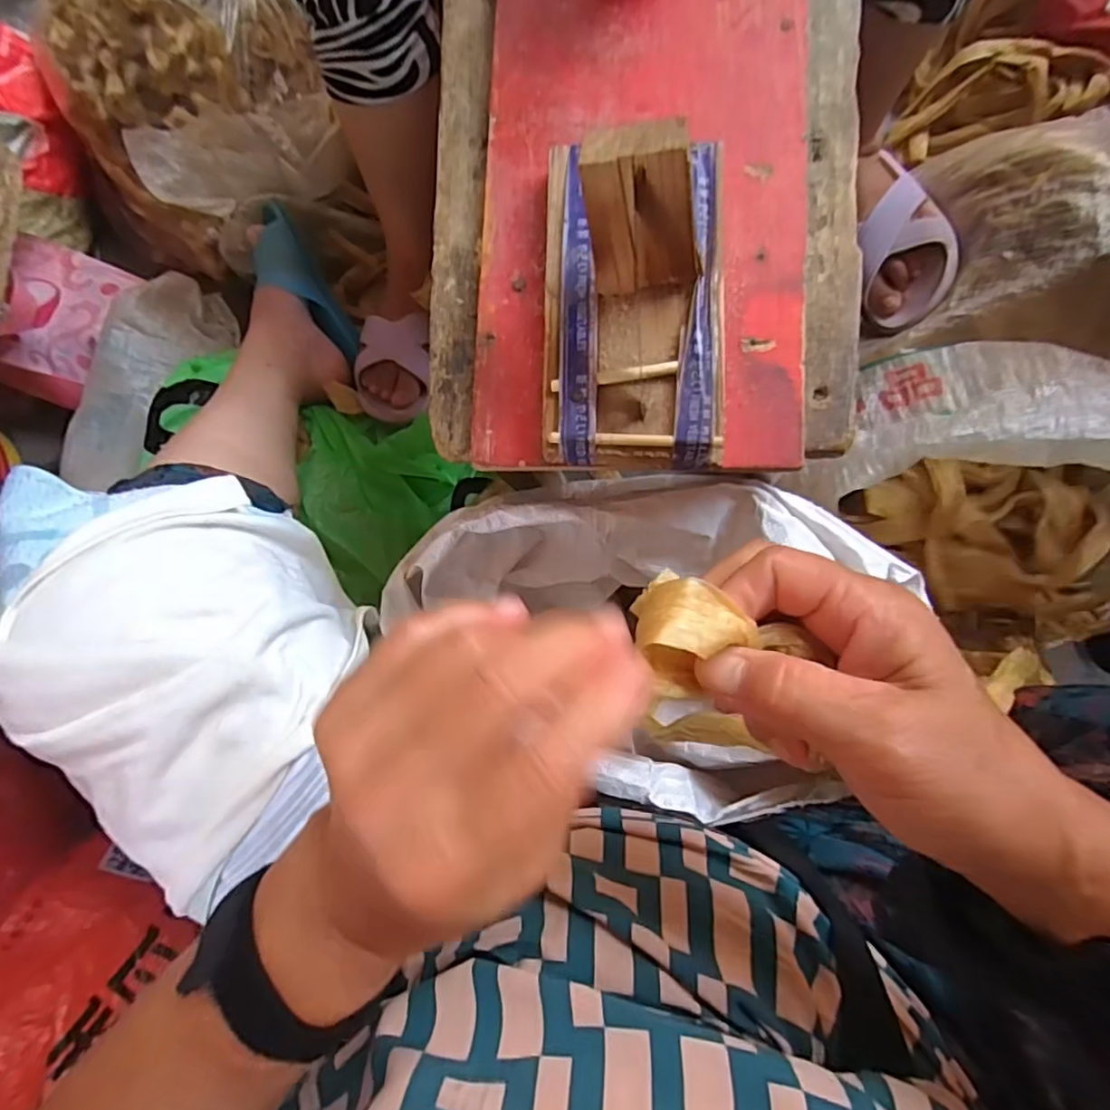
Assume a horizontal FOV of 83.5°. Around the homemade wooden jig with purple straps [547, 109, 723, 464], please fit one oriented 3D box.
[{"bbox_3d":[0.036,-0.121,0.280,0.085,0.086,0.155,0,89,5],"label":"homemade wooden jig with purple straps"}]

